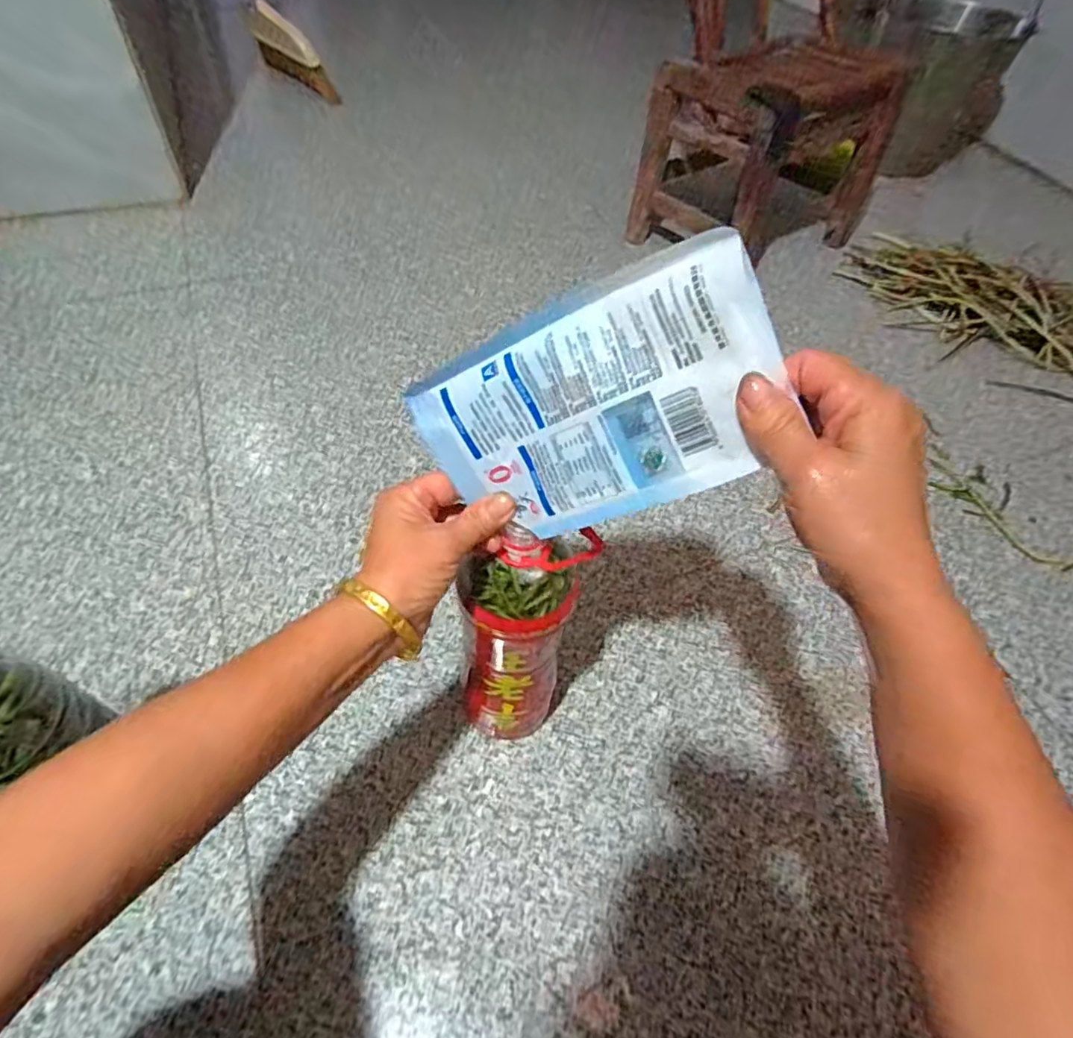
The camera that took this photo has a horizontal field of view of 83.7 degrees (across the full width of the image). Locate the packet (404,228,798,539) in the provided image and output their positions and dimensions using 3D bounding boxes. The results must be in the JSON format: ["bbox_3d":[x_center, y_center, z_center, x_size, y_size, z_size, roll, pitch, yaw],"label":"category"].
[{"bbox_3d":[0.026,-0.056,0.317,0.013,0.193,0.117,-37,104,-56],"label":"packet"}]

